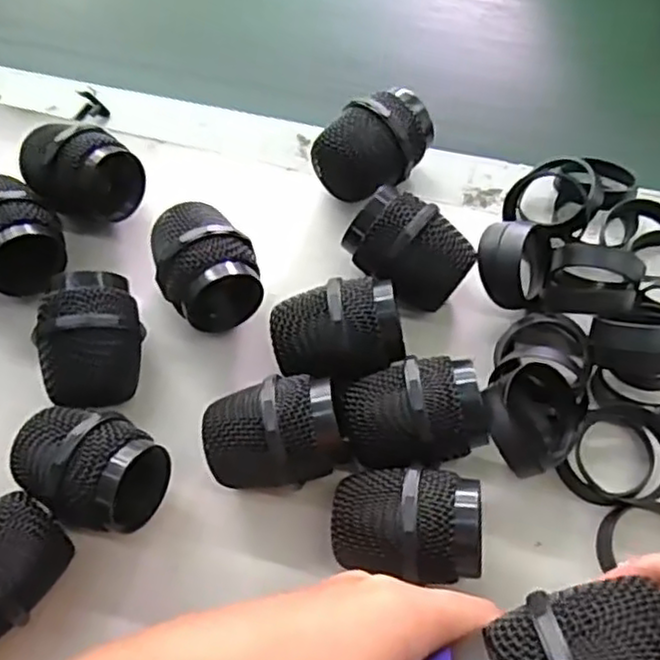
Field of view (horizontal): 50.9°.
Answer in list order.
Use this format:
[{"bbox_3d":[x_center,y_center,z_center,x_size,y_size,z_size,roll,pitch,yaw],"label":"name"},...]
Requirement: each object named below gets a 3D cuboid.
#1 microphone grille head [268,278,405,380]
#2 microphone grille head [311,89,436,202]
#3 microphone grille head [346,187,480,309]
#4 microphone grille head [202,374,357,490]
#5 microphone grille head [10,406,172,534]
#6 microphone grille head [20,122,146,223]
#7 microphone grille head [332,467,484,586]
[{"bbox_3d":[0.003,0.004,0.320,0.056,0.039,0.044,-12,64,-5],"label":"microphone grille head"},{"bbox_3d":[0.025,-0.096,0.371,0.043,0.046,0.063,39,70,18],"label":"microphone grille head"},{"bbox_3d":[0.038,-0.037,0.343,0.054,0.048,0.043,37,70,17],"label":"microphone grille head"},{"bbox_3d":[-0.024,0.049,0.304,0.058,0.048,0.045,-13,64,-6],"label":"microphone grille head"},{"bbox_3d":[-0.104,0.061,0.301,0.061,0.048,0.045,19,65,10],"label":"microphone grille head"},{"bbox_3d":[-0.132,-0.082,0.368,0.059,0.046,0.047,35,69,16],"label":"microphone grille head"},{"bbox_3d":[0.031,0.082,0.287,0.057,0.049,0.041,1,64,1],"label":"microphone grille head"}]

